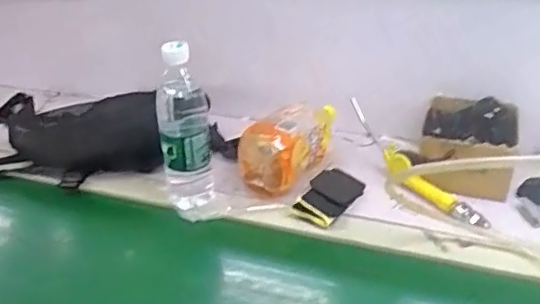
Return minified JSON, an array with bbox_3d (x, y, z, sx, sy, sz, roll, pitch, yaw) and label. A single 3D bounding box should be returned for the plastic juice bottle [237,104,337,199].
[{"bbox_3d":[0.026,-0.013,0.830,0.091,0.097,0.157,15,34,27],"label":"plastic juice bottle"}]

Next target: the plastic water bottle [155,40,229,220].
[{"bbox_3d":[-0.108,-0.028,0.742,0.073,0.215,0.079,-9,30,-12],"label":"plastic water bottle"}]

